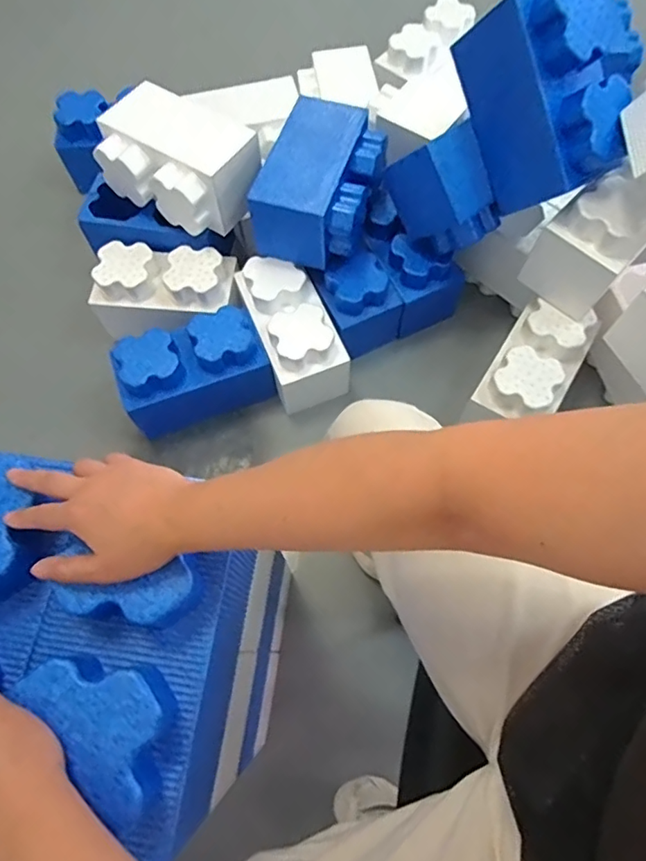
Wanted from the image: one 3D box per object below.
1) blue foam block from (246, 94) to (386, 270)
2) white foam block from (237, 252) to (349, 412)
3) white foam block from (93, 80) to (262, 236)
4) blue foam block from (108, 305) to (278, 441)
[{"bbox_3d":[0.001,-0.491,1.076,0.203,0.154,0.292,17,68,8],"label":"blue foam block"},{"bbox_3d":[-0.064,-0.211,1.140,0.145,0.198,0.268,-23,69,-8],"label":"white foam block"},{"bbox_3d":[-0.290,-0.549,1.088,0.308,0.132,0.188,28,70,12],"label":"white foam block"},{"bbox_3d":[-0.262,-0.123,1.109,0.291,0.182,0.143,-18,68,-6],"label":"blue foam block"}]

